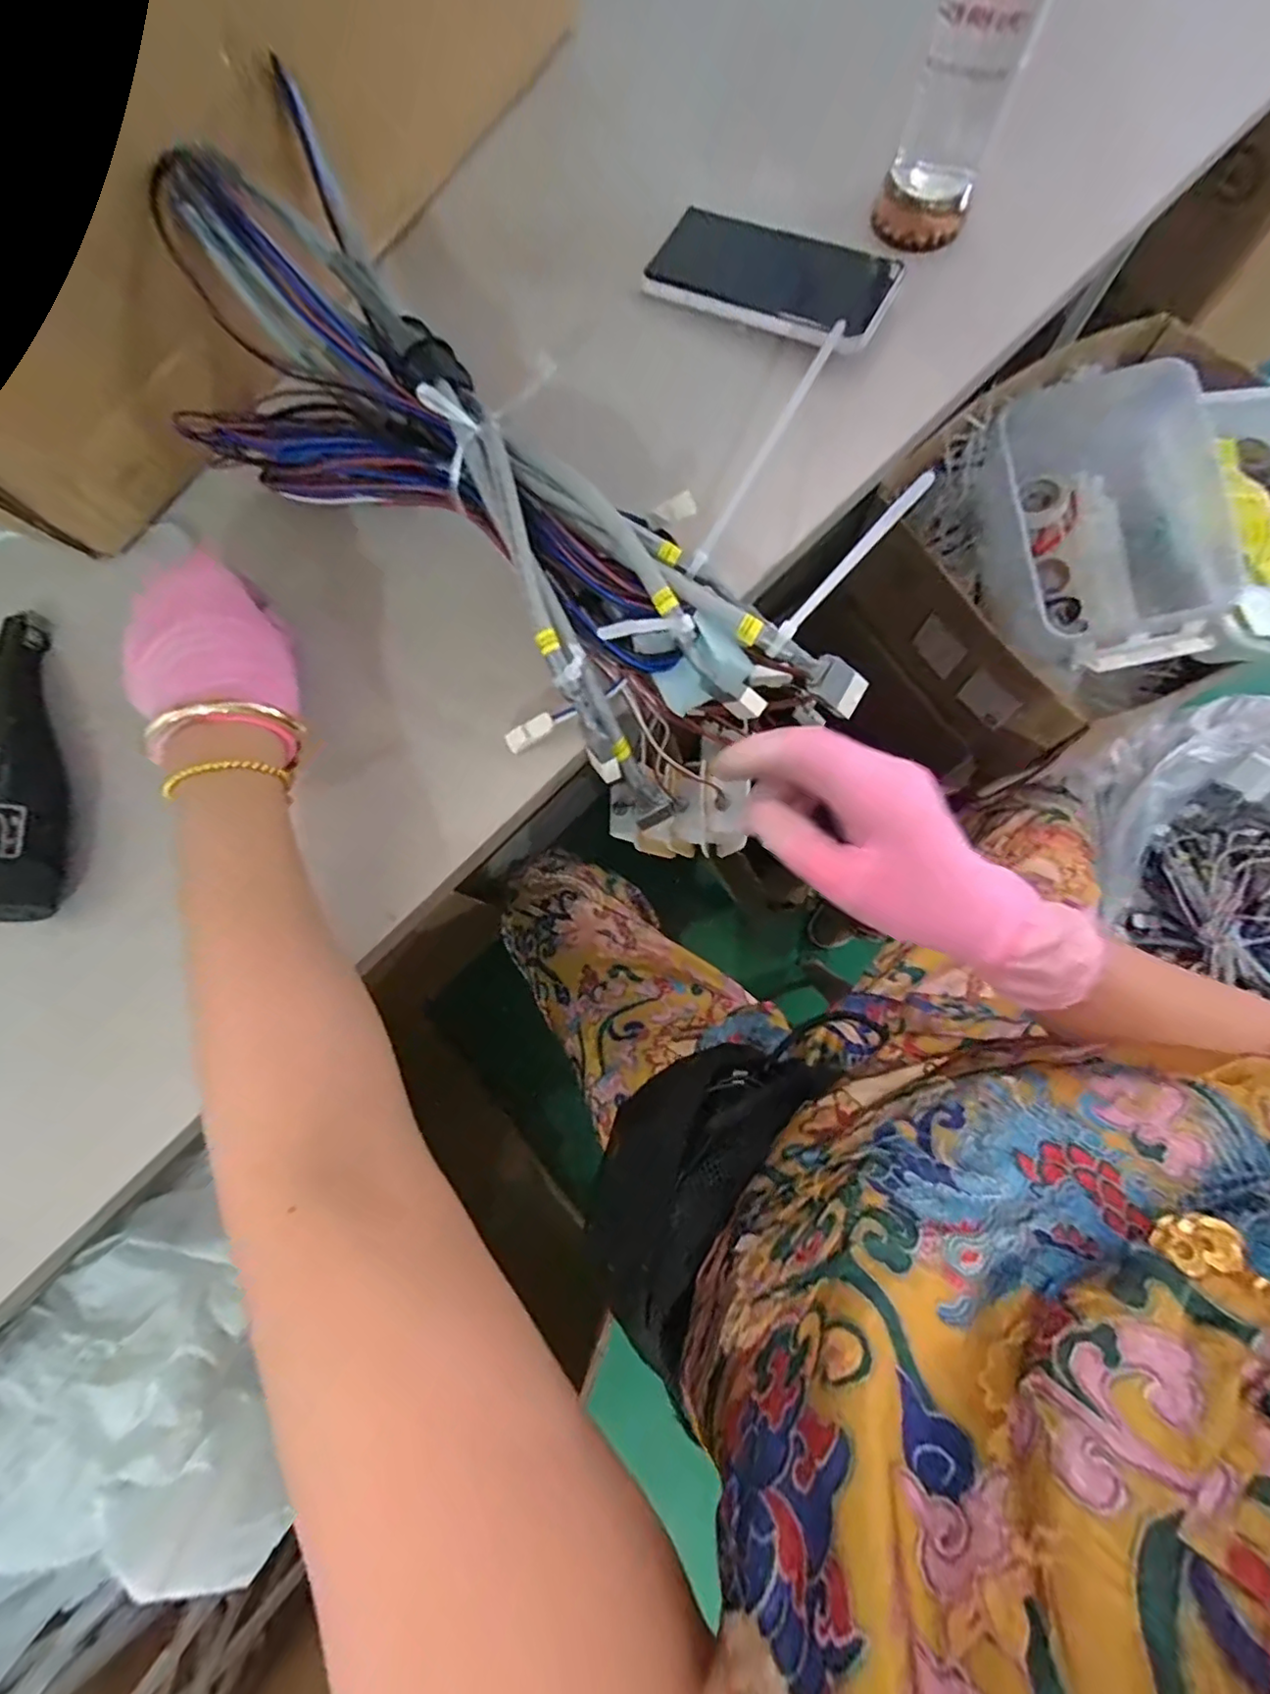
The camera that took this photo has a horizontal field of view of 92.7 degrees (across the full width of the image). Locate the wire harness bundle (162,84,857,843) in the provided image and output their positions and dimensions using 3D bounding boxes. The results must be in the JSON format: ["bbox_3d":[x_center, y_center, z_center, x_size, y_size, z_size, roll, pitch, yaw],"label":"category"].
[{"bbox_3d":[-0.085,-0.183,0.353,0.440,0.099,0.138,43,81,1],"label":"wire harness bundle"}]

